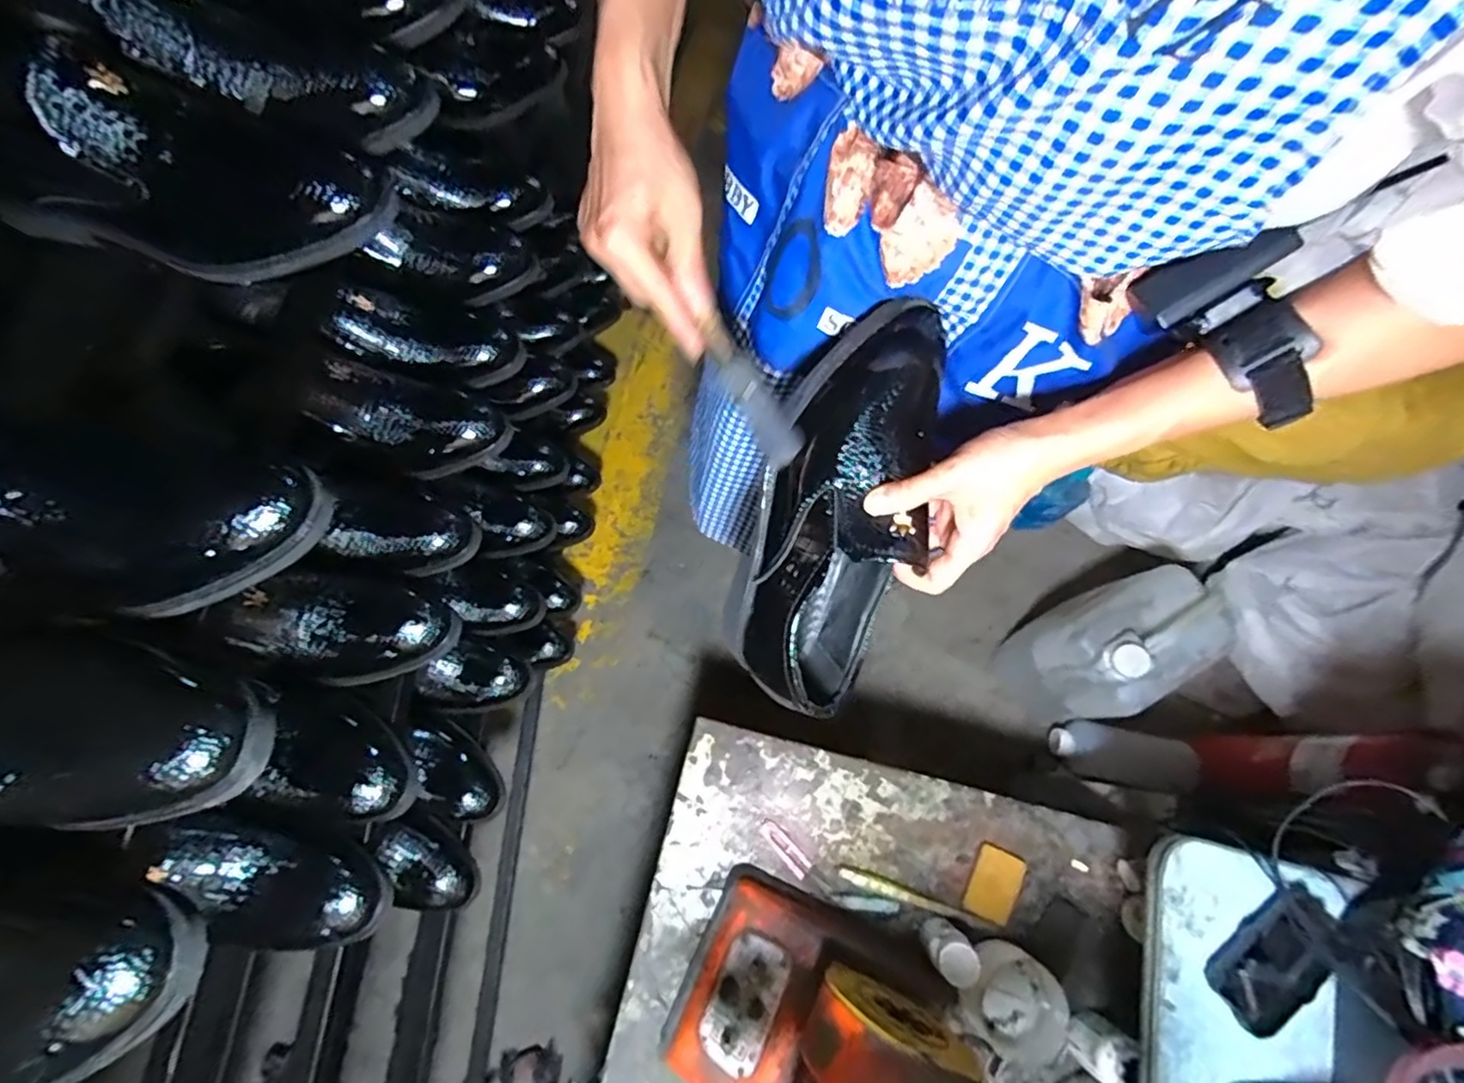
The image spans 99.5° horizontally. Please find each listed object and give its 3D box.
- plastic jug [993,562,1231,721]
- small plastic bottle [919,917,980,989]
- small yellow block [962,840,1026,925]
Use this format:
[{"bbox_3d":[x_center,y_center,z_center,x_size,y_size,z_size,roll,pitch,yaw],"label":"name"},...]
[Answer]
[{"bbox_3d":[0.597,0.177,1.009,0.235,0.339,0.166,-26,74,-9],"label":"plastic jug"},{"bbox_3d":[0.221,0.420,0.636,0.039,0.082,0.037,0,72,-1],"label":"small plastic bottle"},{"bbox_3d":[0.290,0.379,0.687,0.047,0.019,0.073,31,74,9],"label":"small yellow block"}]

